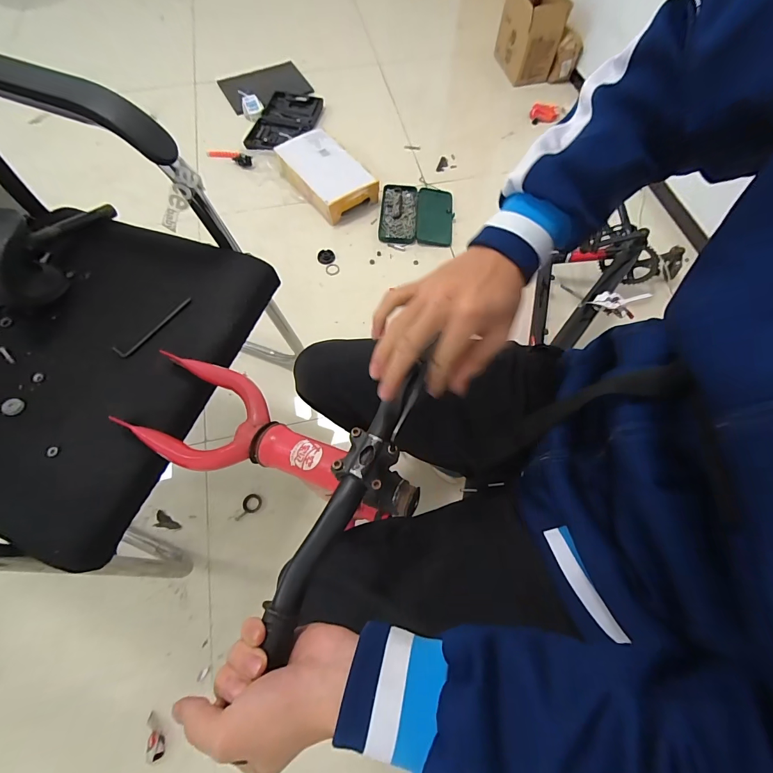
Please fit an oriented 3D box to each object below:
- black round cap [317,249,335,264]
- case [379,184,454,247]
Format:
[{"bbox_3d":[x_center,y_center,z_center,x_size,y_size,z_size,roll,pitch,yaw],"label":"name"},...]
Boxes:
[{"bbox_3d":[-0.195,-0.418,1.195,0.056,0.016,0.061,0,65,-1],"label":"black round cap"},{"bbox_3d":[0.101,-0.585,1.266,0.242,0.032,0.257,3,65,0],"label":"case"}]

